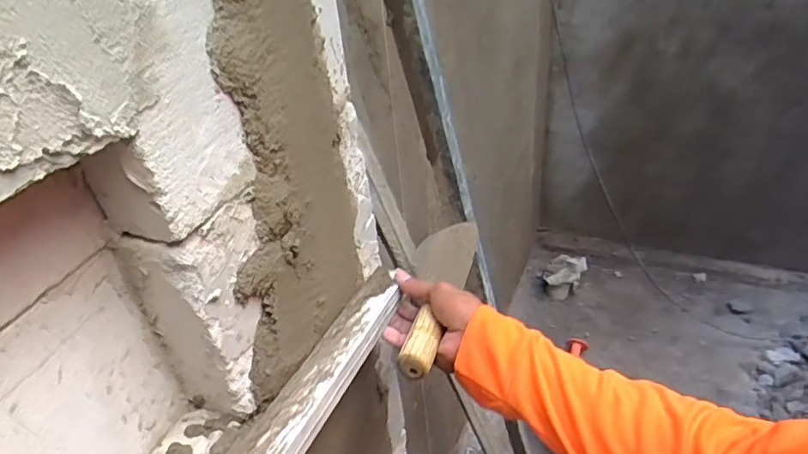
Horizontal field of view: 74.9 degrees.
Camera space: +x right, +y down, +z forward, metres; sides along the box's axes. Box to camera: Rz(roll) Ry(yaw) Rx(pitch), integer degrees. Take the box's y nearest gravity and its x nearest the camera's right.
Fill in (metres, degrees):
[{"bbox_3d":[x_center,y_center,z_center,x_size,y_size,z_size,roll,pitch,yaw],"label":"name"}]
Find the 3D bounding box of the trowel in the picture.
[{"bbox_3d":[0.037,0.076,0.658,0.065,0.076,0.313,3,23,13],"label":"trowel"}]

